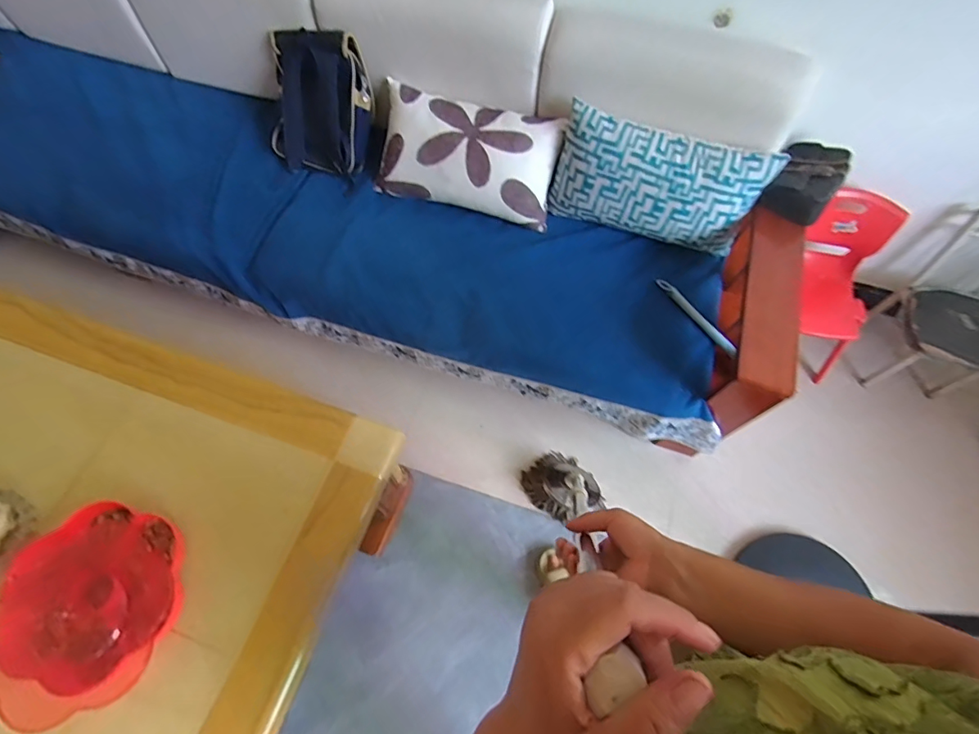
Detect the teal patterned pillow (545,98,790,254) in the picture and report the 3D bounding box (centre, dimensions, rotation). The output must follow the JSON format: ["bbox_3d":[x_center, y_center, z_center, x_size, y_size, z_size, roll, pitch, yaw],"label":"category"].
[{"bbox_3d":[0.400,-0.456,1.157,0.497,0.253,0.130,14,41,2],"label":"teal patterned pillow"}]

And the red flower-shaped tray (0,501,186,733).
[{"bbox_3d":[-0.644,0.380,0.748,0.267,0.041,0.294,13,65,5],"label":"red flower-shaped tray"}]

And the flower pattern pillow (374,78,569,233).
[{"bbox_3d":[-0.068,-0.533,1.199,0.470,0.253,0.120,14,28,4],"label":"flower pattern pillow"}]

